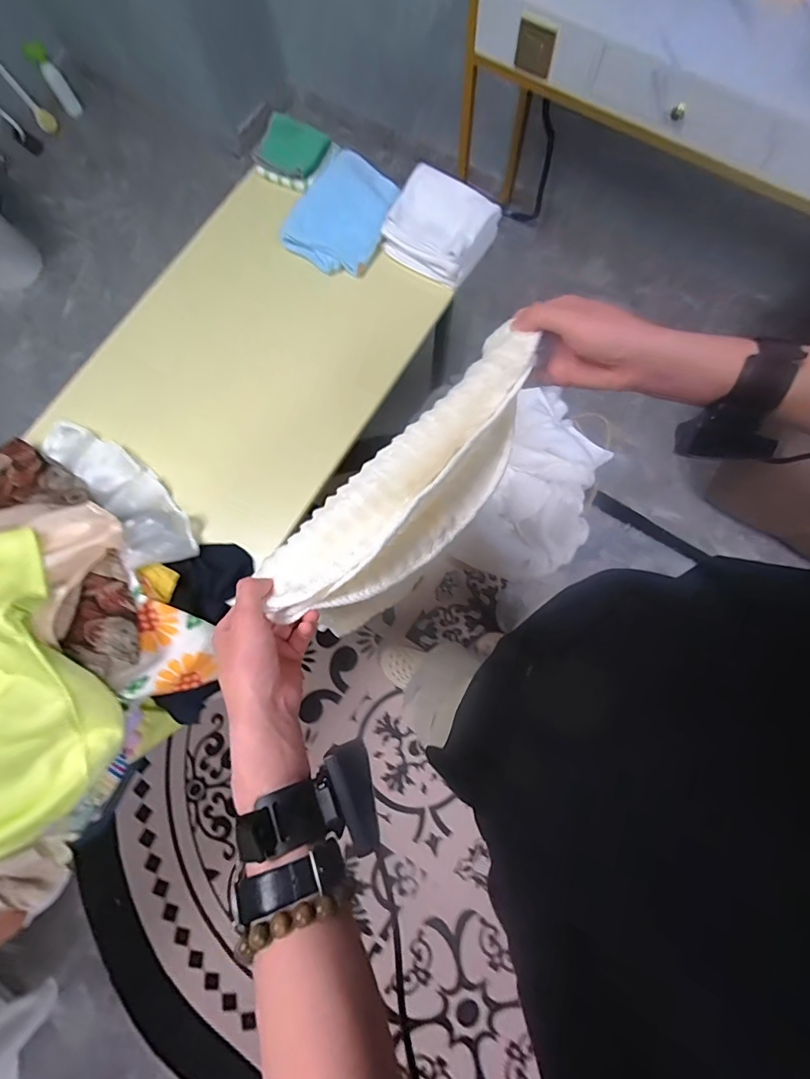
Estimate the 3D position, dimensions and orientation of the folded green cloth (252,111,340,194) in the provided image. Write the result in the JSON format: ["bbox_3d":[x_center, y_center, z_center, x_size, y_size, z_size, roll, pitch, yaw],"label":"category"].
[{"bbox_3d":[-0.224,-0.760,0.911,0.145,0.065,0.091,21,77,7],"label":"folded green cloth"}]

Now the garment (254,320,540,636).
[{"bbox_3d":[0.010,-0.050,0.428,0.108,0.077,0.312,41,83,11],"label":"garment"}]

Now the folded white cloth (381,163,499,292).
[{"bbox_3d":[0.066,-0.588,0.871,0.203,0.066,0.157,28,78,8],"label":"folded white cloth"}]

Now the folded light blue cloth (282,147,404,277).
[{"bbox_3d":[-0.115,-0.631,0.890,0.173,0.045,0.232,26,78,8],"label":"folded light blue cloth"}]

